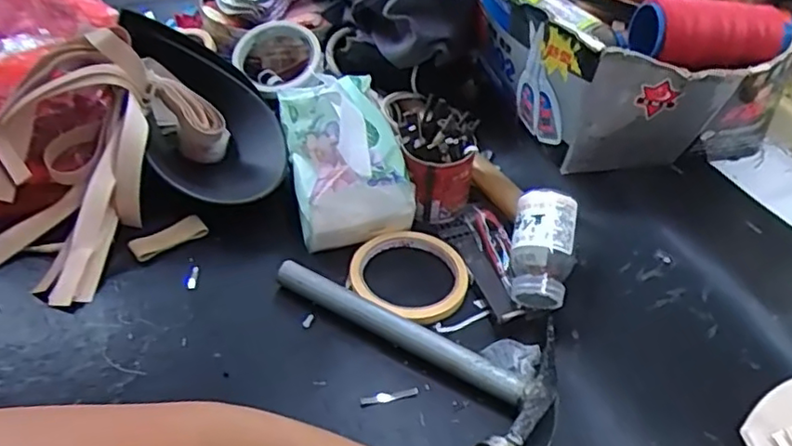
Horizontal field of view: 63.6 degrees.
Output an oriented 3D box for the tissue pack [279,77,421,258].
[{"bbox_3d":[-0.048,-0.063,0.556,0.094,0.102,0.142,-9,44,-15],"label":"tissue pack"}]

